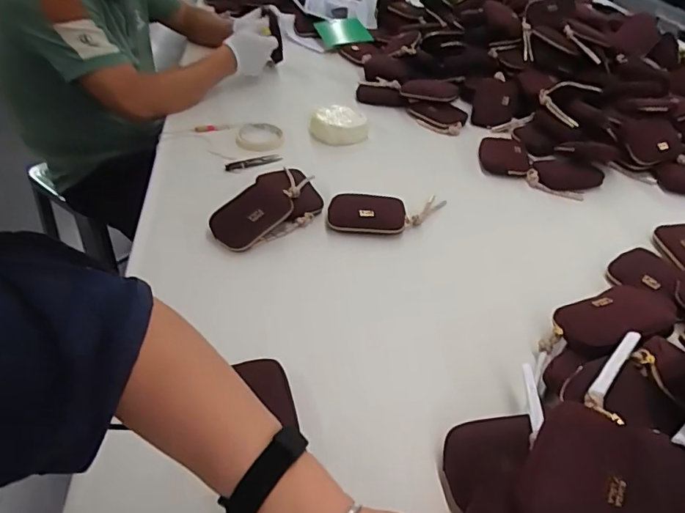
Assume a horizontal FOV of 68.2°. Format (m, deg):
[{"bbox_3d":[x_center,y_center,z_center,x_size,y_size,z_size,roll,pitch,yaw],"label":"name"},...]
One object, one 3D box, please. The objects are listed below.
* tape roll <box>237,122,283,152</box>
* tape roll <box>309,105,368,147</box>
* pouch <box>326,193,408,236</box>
[{"bbox_3d":[-0.162,-0.227,0.959,0.092,0.020,0.087,2,41,-2],"label":"tape roll"},{"bbox_3d":[-0.009,-0.248,0.976,0.094,0.051,0.091,2,41,-2],"label":"tape roll"},{"bbox_3d":[0.038,-0.066,0.774,0.118,0.028,0.079,3,41,-1],"label":"pouch"}]

